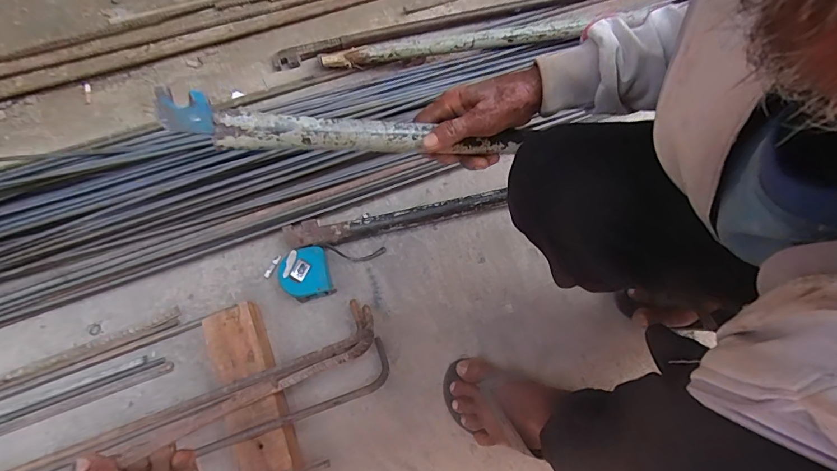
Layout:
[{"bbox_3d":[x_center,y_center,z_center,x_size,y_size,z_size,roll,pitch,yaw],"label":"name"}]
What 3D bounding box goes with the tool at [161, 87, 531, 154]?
[{"bbox_3d":[-0.049,-0.102,0.413,0.353,0.025,0.036,-2,70,-23],"label":"tool"}]

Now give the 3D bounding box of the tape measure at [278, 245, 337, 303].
[{"bbox_3d":[-0.182,0.062,0.673,0.077,0.040,0.082,-18,72,-6],"label":"tape measure"}]

